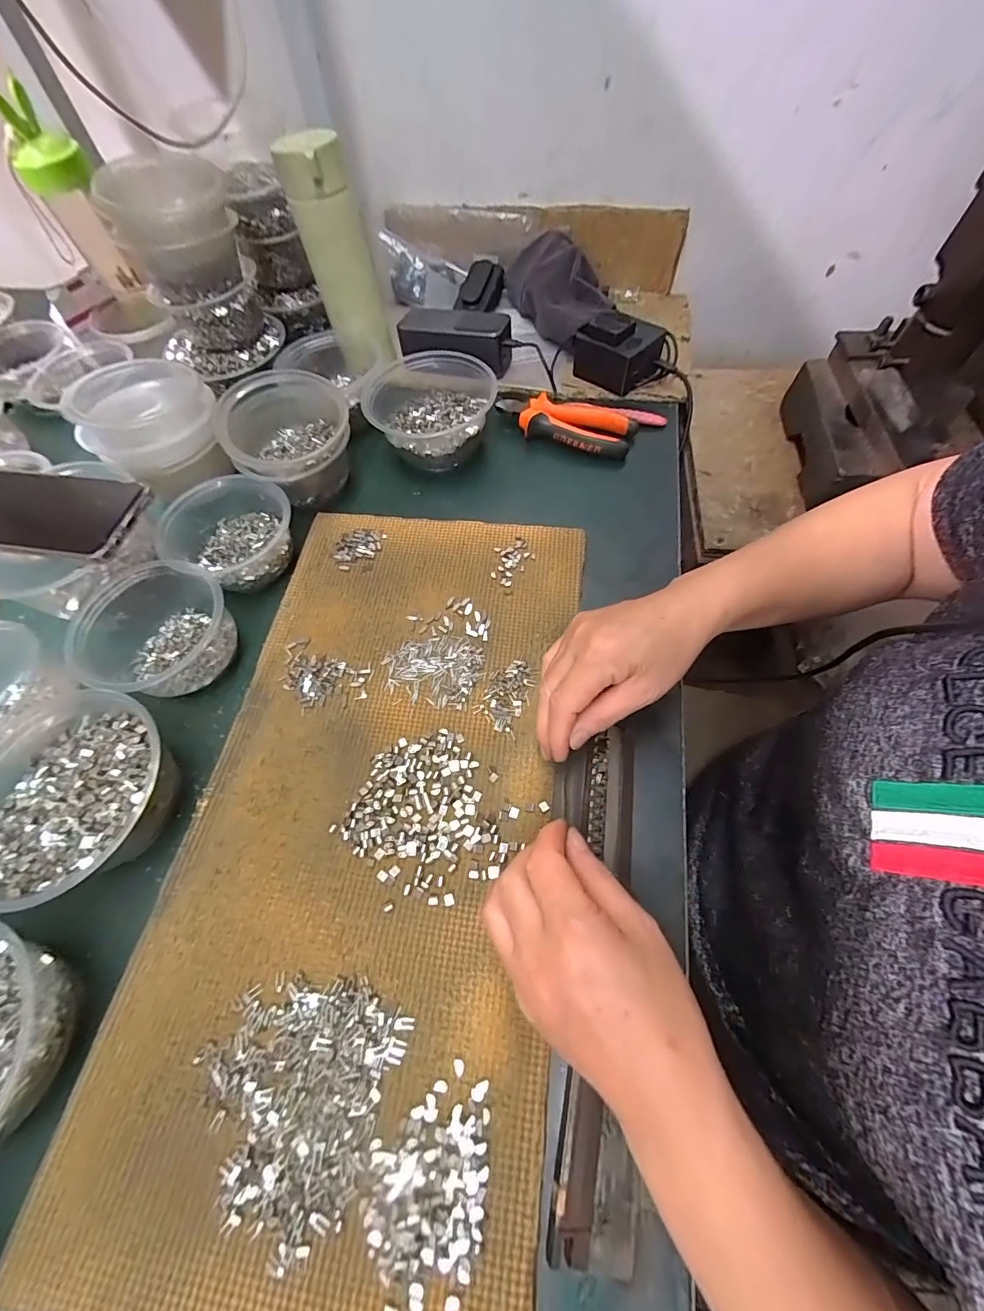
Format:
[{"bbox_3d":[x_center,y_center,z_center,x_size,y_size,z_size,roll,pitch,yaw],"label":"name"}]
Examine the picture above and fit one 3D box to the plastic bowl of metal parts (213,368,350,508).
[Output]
[{"bbox_3d":[-0.197,-0.215,0.448,0.111,0.082,0.110,-1,63,2],"label":"plastic bowl of metal parts"}]

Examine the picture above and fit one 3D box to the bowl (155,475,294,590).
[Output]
[{"bbox_3d":[-0.242,-0.115,0.419,0.102,0.052,0.097,-1,63,2],"label":"bowl"}]

